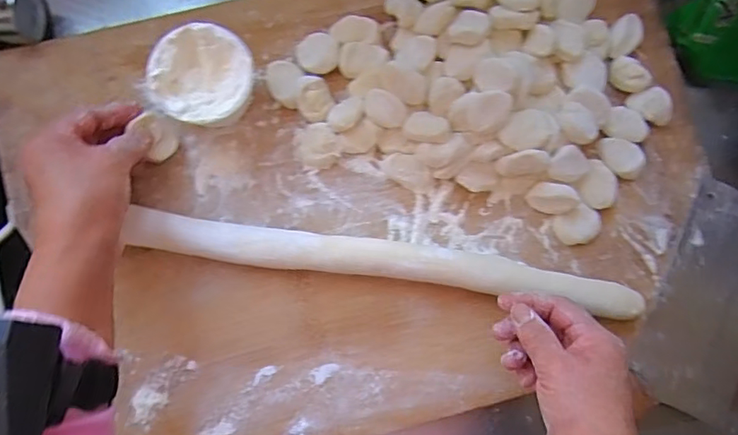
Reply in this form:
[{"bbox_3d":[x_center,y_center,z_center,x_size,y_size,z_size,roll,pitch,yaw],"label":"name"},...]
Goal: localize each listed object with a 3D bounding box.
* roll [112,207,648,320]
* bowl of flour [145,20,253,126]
[{"bbox_3d":[0.018,0.038,0.423,0.409,0.026,0.034,8,84,-3],"label":"roll"},{"bbox_3d":[-0.130,-0.105,0.412,0.071,0.062,0.073,0,86,-4],"label":"bowl of flour"}]

